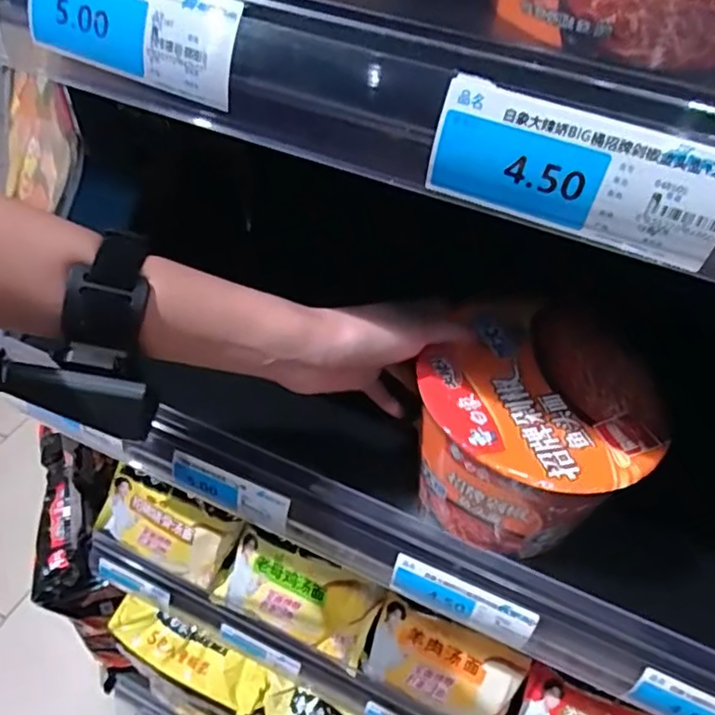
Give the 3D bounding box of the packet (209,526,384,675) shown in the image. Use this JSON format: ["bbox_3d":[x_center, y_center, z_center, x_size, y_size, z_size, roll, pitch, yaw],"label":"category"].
[{"bbox_3d":[-0.061,0.243,0.636,0.174,0.098,0.045,21,12,14],"label":"packet"}]

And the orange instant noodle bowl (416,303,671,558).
[{"bbox_3d":[0.108,0.048,0.377,0.126,0.111,0.132,4,44,-4],"label":"orange instant noodle bowl"}]

